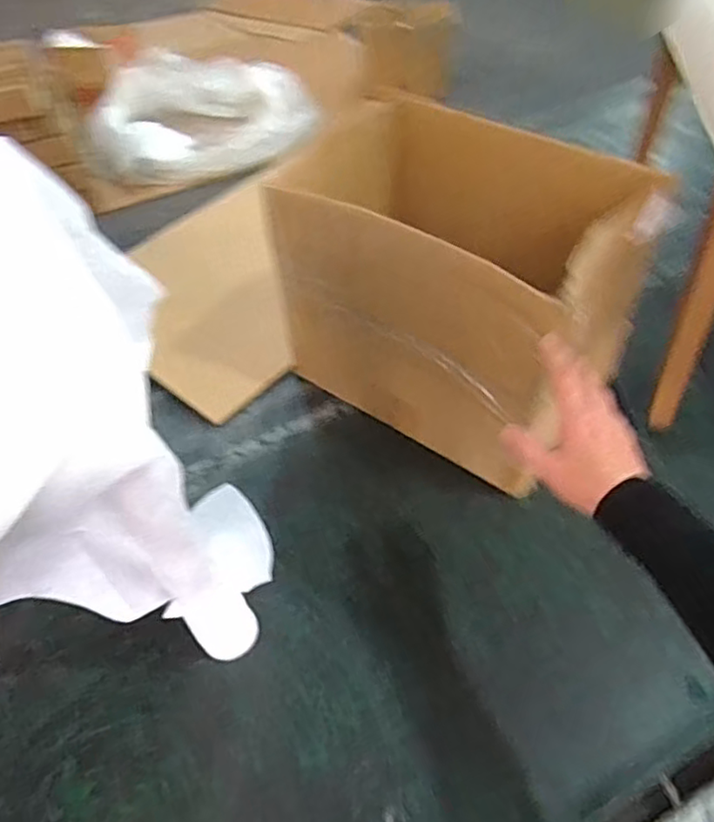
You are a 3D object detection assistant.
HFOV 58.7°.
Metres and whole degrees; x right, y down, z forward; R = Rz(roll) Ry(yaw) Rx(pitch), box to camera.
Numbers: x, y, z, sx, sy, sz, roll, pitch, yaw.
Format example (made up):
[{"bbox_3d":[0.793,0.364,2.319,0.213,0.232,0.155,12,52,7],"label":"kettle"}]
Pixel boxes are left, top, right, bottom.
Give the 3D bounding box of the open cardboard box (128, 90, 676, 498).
[{"bbox_3d":[0.062,-0.150,0.900,0.512,0.339,0.453,32,58,28],"label":"open cardboard box"}]

